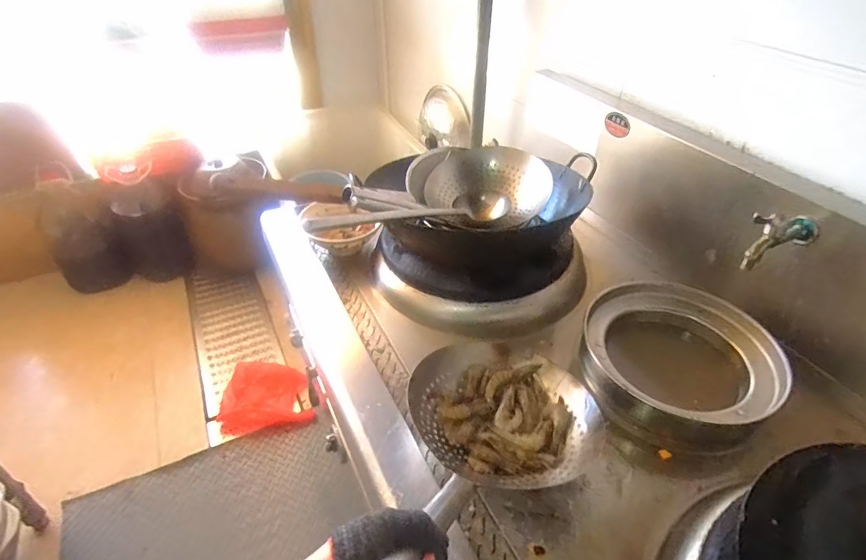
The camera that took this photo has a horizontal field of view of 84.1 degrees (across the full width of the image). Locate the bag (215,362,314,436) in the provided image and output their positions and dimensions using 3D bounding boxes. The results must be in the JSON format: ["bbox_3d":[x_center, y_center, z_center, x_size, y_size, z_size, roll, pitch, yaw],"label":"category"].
[{"bbox_3d":[-0.579,0.389,1.654,0.303,0.061,0.273,-10,41,-13],"label":"bag"}]

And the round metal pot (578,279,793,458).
[{"bbox_3d":[0.408,0.134,0.821,0.277,0.100,0.298,0,39,0],"label":"round metal pot"}]

